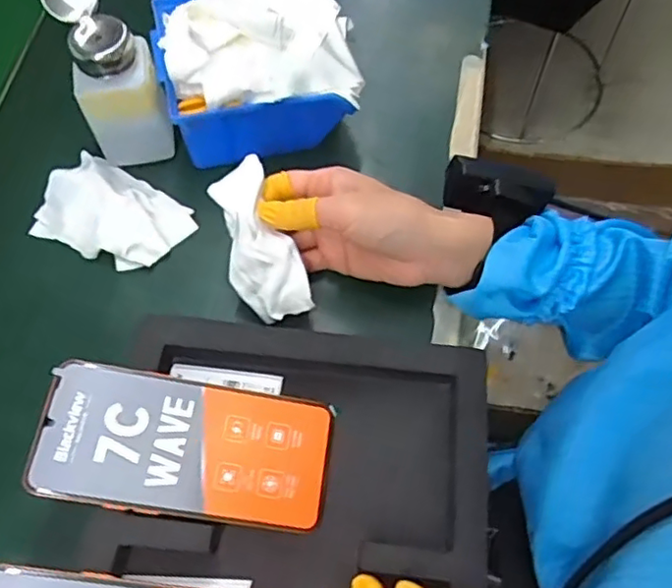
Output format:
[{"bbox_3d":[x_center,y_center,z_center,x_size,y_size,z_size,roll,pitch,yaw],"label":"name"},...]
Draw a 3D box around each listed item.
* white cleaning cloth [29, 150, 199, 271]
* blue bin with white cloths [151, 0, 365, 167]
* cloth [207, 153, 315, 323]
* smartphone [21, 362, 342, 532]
[{"bbox_3d":[-0.162,-0.060,0.446,0.100,0.031,0.072,28,68,14],"label":"white cleaning cloth"},{"bbox_3d":[-0.058,-0.177,0.463,0.137,0.097,0.121,-10,65,-4],"label":"blue bin with white cloths"},{"bbox_3d":[-0.050,-0.032,0.395,0.043,0.018,0.102,-21,97,-7],"label":"cloth"},{"bbox_3d":[-0.086,0.087,0.360,0.160,0.012,0.078,11,66,-8],"label":"smartphone"}]

